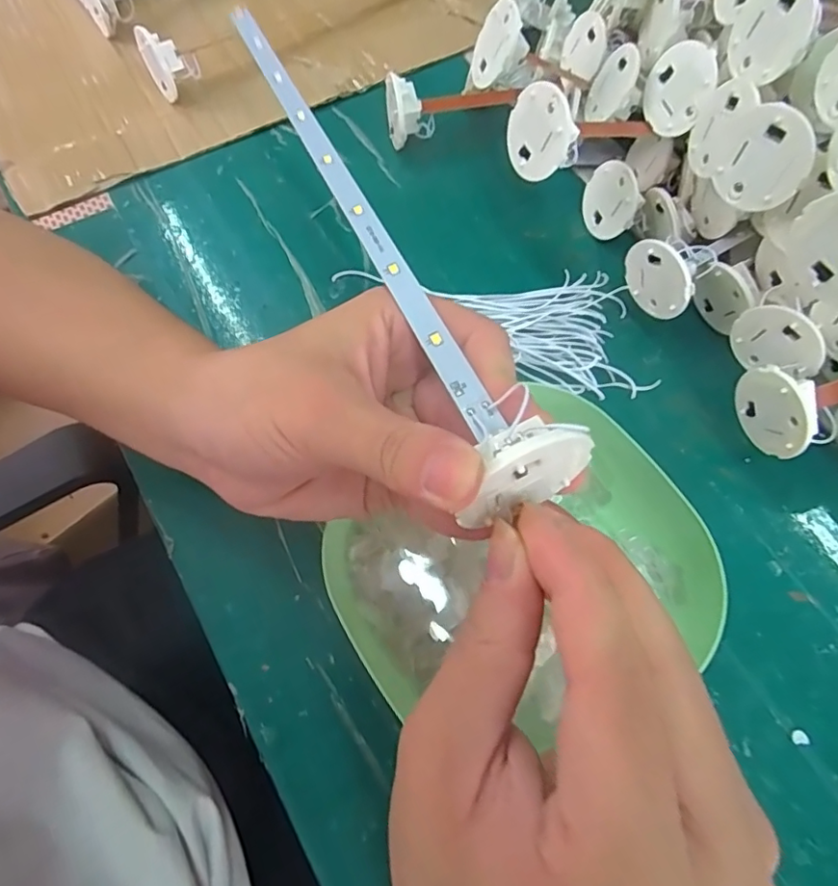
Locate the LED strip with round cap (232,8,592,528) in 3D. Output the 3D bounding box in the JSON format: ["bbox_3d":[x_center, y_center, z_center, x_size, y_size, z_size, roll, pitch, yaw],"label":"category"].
[{"bbox_3d":[-0.031,-0.101,0.202,0.031,0.030,0.290,-22,61,-12],"label":"LED strip with round cap"}]

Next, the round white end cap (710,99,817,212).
[{"bbox_3d":[0.140,-0.114,0.220,0.008,0.037,0.033,-34,72,-16],"label":"round white end cap"}]

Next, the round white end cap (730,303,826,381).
[{"bbox_3d":[0.158,-0.046,0.241,0.004,0.033,0.037,-35,36,-22],"label":"round white end cap"}]

